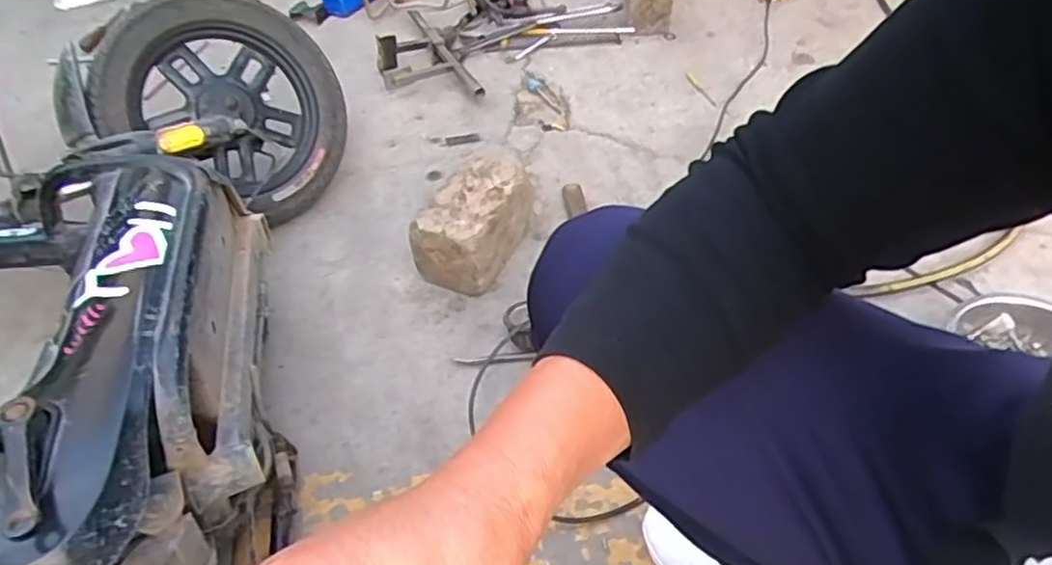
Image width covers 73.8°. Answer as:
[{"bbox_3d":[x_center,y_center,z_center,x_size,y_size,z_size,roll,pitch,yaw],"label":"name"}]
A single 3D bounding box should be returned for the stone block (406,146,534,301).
[{"bbox_3d":[-0.072,-0.090,1.027,0.103,0.111,0.190,17,45,21],"label":"stone block"}]

